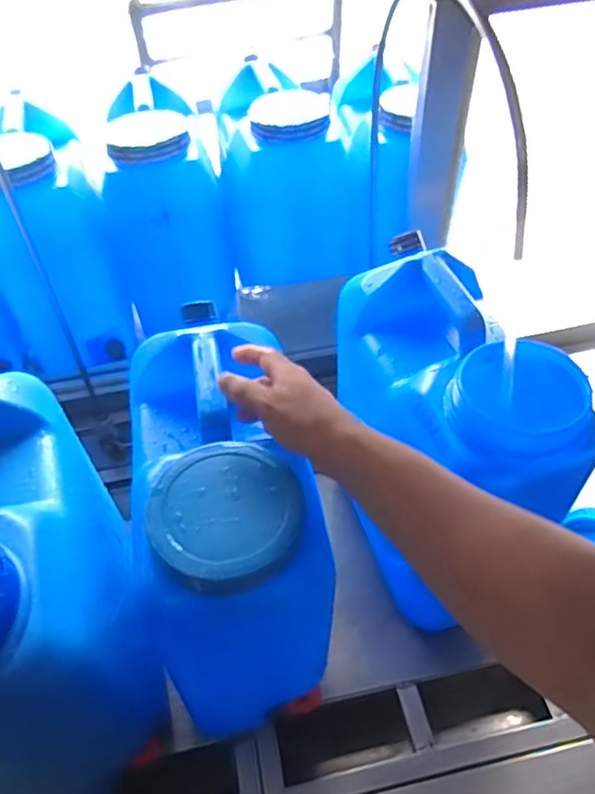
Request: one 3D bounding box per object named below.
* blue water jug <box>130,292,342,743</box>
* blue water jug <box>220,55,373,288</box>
[{"bbox_3d":[-0.066,0.139,0.648,0.152,0.371,0.282,-9,49,-5],"label":"blue water jug"},{"bbox_3d":[-0.012,-0.375,1.039,0.224,0.293,0.269,-6,49,-3],"label":"blue water jug"}]

